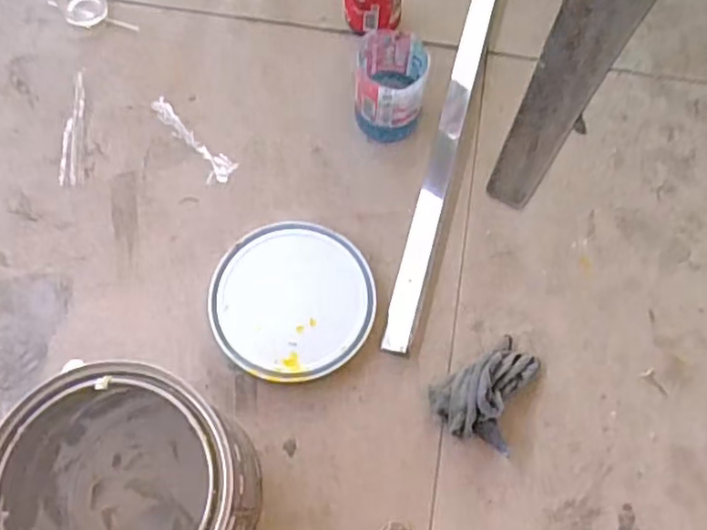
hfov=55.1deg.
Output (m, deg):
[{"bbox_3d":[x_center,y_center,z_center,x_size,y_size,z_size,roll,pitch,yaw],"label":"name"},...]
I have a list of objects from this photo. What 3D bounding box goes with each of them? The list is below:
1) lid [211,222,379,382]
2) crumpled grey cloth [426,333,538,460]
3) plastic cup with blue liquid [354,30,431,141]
[{"bbox_3d":[-0.053,0.031,0.595,0.138,0.013,0.137,-1,70,-1],"label":"lid"},{"bbox_3d":[0.119,0.109,0.559,0.097,0.033,0.074,-30,73,-11],"label":"crumpled grey cloth"},{"bbox_3d":[0.034,-0.166,0.628,0.063,0.081,0.077,1,70,-1],"label":"plastic cup with blue liquid"}]

